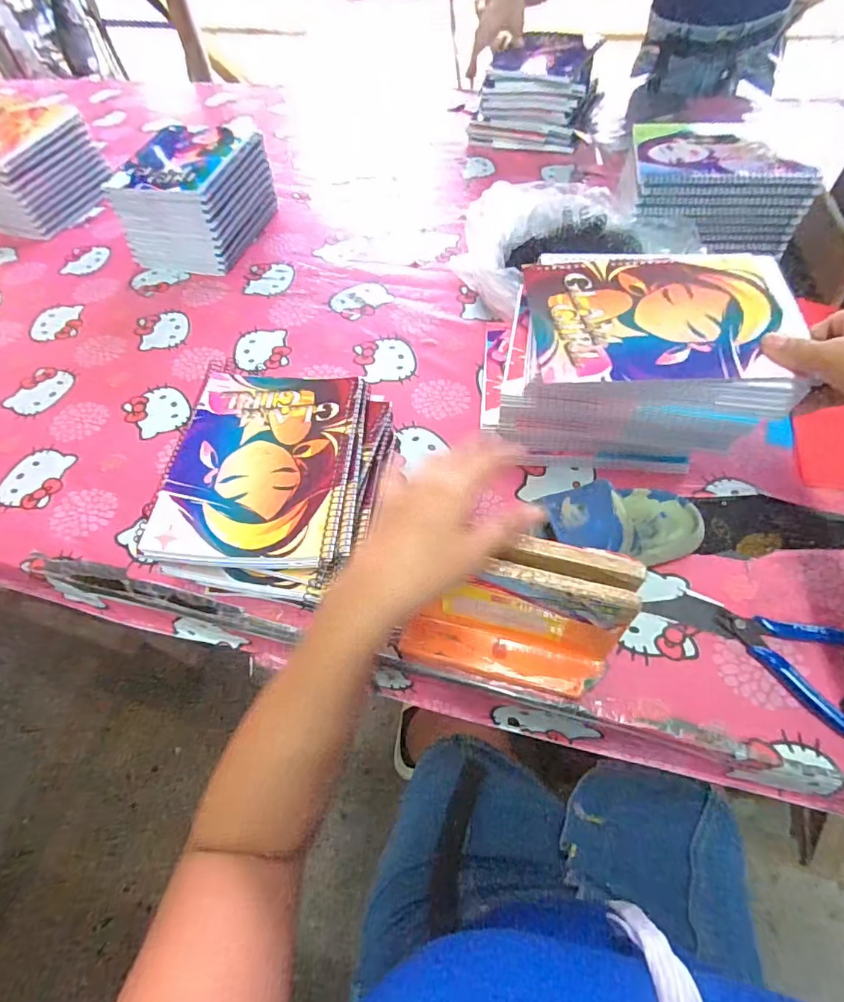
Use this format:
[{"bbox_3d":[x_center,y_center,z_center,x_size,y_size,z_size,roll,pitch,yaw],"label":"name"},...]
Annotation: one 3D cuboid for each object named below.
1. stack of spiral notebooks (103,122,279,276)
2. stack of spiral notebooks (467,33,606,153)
[{"bbox_3d":[-0.335,-0.455,0.758,0.148,0.124,0.203,10,58,11],"label":"stack of spiral notebooks"},{"bbox_3d":[0.205,-0.737,0.904,0.205,0.121,0.186,14,59,14],"label":"stack of spiral notebooks"}]

